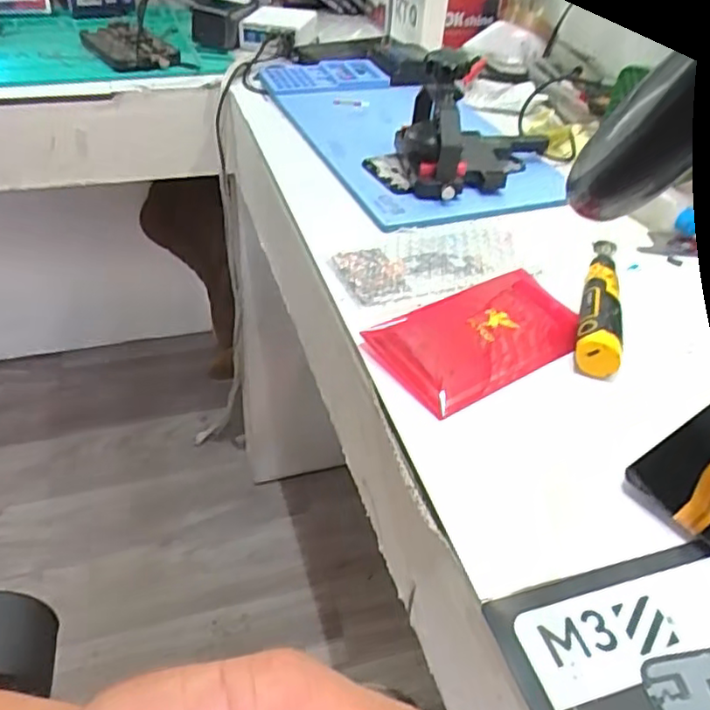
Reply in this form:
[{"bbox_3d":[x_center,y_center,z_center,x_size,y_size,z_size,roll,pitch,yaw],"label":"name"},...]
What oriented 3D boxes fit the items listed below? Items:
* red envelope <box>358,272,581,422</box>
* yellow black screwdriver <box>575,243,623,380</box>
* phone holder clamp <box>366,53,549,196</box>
[{"bbox_3d":[0.091,-0.014,0.460,0.158,0.010,0.088,-21,52,-28],"label":"red envelope"},{"bbox_3d":[0.182,-0.046,0.490,0.029,0.027,0.162,14,41,10],"label":"yellow black screwdriver"},{"bbox_3d":[0.093,-0.211,0.602,0.154,0.111,0.102,3,41,-2],"label":"phone holder clamp"}]

